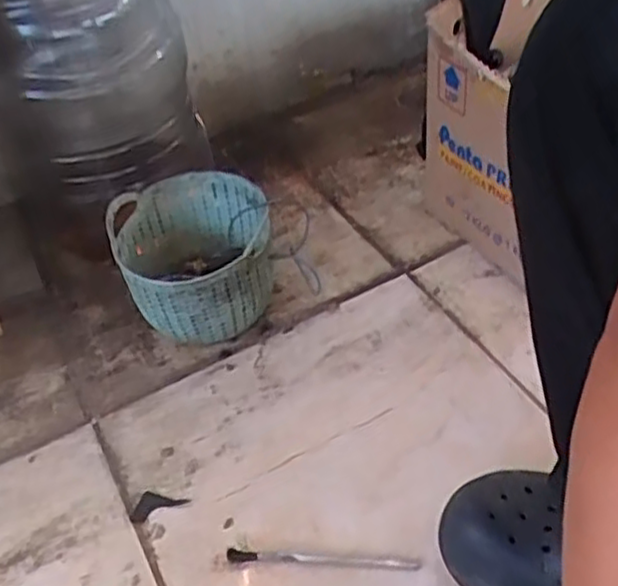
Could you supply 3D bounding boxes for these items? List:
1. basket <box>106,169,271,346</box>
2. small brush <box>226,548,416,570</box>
[{"bbox_3d":[-0.131,-0.031,0.839,0.169,0.139,0.194,-7,44,1],"label":"basket"},{"bbox_3d":[0.012,0.234,0.632,0.167,0.006,0.014,-1,44,7],"label":"small brush"}]

